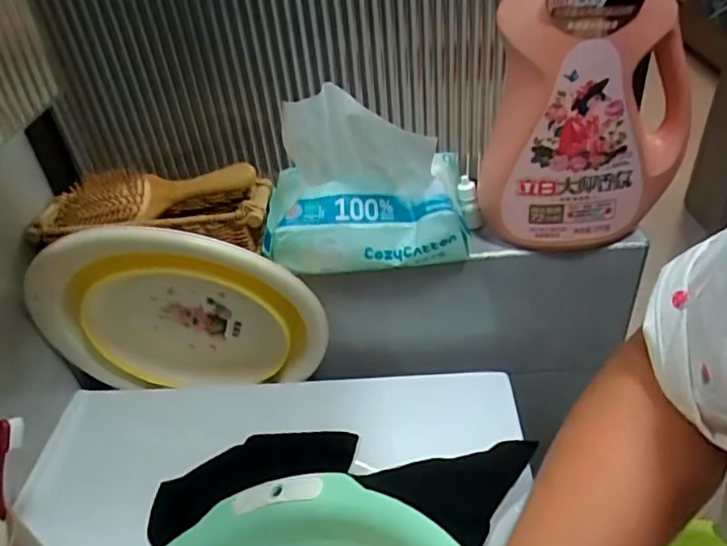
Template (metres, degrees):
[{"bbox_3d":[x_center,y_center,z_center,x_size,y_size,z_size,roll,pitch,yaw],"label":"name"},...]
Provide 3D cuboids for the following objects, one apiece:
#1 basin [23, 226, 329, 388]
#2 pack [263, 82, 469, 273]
[{"bbox_3d":[-0.188,0.045,0.600,0.287,0.240,0.076,2,39,12],"label":"basin"},{"bbox_3d":[-0.004,-0.096,0.569,0.199,0.157,0.107,-2,38,8],"label":"pack"}]

